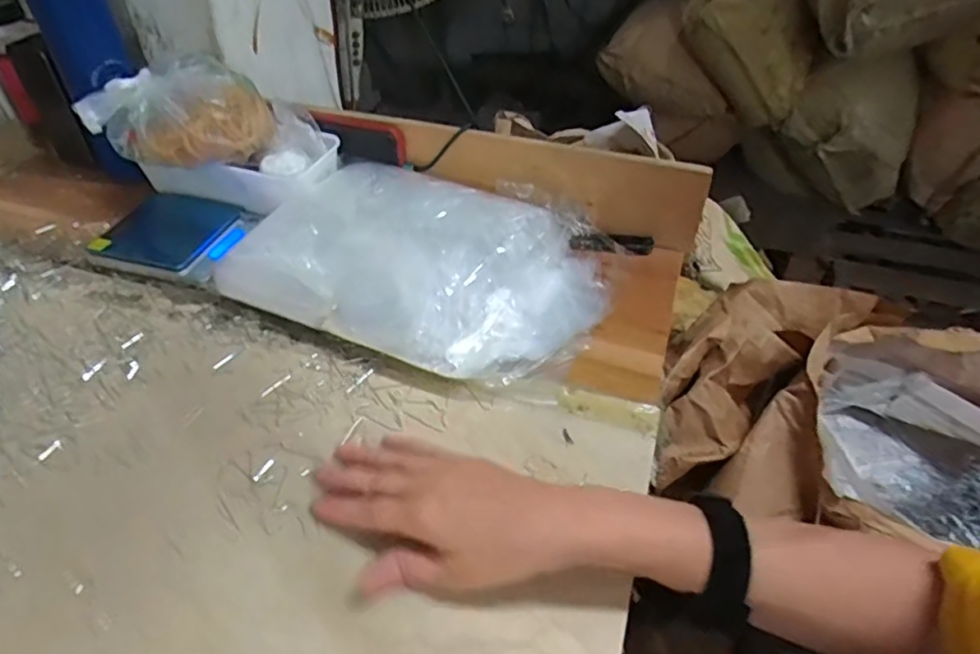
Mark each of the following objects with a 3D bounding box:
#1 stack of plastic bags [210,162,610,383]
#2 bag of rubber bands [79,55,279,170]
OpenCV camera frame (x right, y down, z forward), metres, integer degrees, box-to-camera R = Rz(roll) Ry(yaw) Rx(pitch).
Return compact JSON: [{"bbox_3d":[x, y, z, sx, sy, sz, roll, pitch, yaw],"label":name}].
[{"bbox_3d":[-0.057,-0.060,0.543,0.298,0.055,0.201,16,47,16],"label":"stack of plastic bags"},{"bbox_3d":[-0.281,-0.195,0.575,0.148,0.068,0.081,-12,45,-14],"label":"bag of rubber bands"}]

